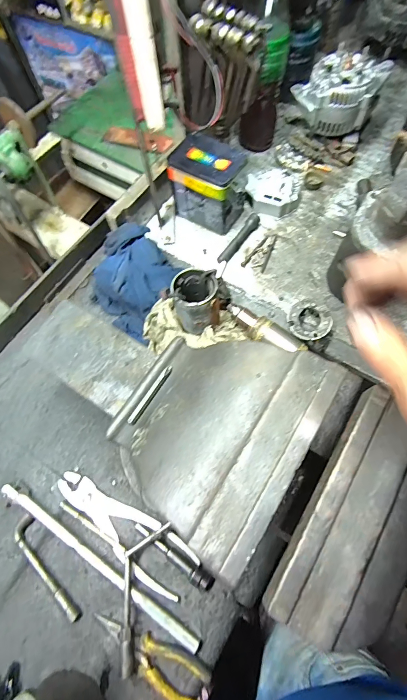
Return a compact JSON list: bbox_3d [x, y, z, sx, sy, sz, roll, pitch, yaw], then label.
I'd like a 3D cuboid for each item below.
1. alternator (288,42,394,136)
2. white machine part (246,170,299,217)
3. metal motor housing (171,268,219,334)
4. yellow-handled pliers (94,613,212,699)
[{"bbox_3d":[0.275,-0.529,0.682,0.177,0.107,0.121,15,68,9],"label":"alternator"},{"bbox_3d":[0.143,-0.322,0.682,0.110,0.036,0.109,8,67,6],"label":"white machine part"},{"bbox_3d":[-0.011,-0.083,0.563,0.088,0.084,0.085,-2,67,2],"label":"metal motor housing"},{"bbox_3d":[-0.068,0.400,0.430,0.172,0.017,0.049,23,70,12],"label":"yellow-handled pliers"}]

